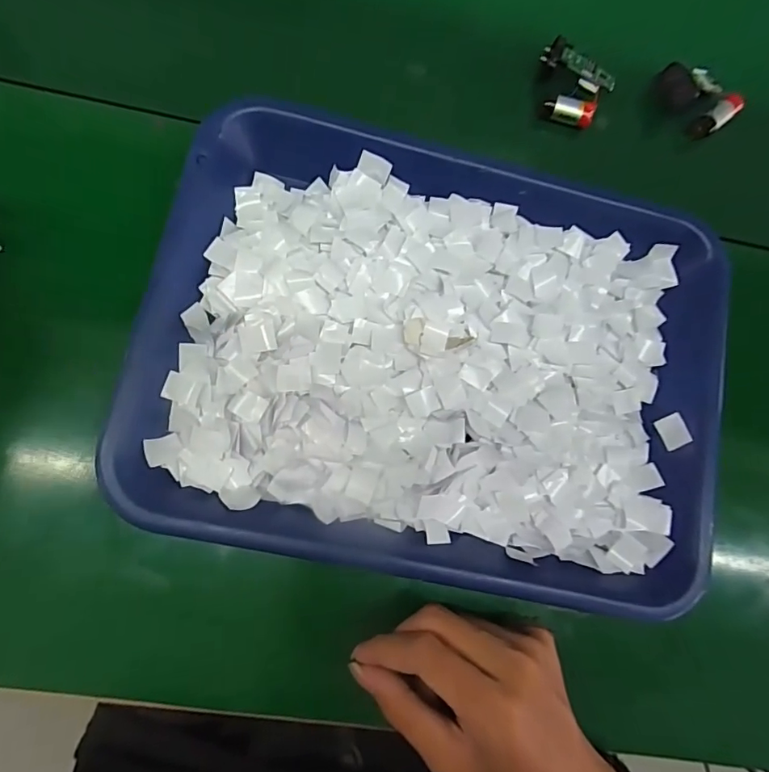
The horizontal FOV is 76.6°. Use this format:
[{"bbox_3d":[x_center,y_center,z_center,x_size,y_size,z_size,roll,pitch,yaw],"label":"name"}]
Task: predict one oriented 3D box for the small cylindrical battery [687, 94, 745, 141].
[{"bbox_3d":[0.246,-0.200,0.360,0.042,0.012,0.016,-38,89,5],"label":"small cylindrical battery"}]

